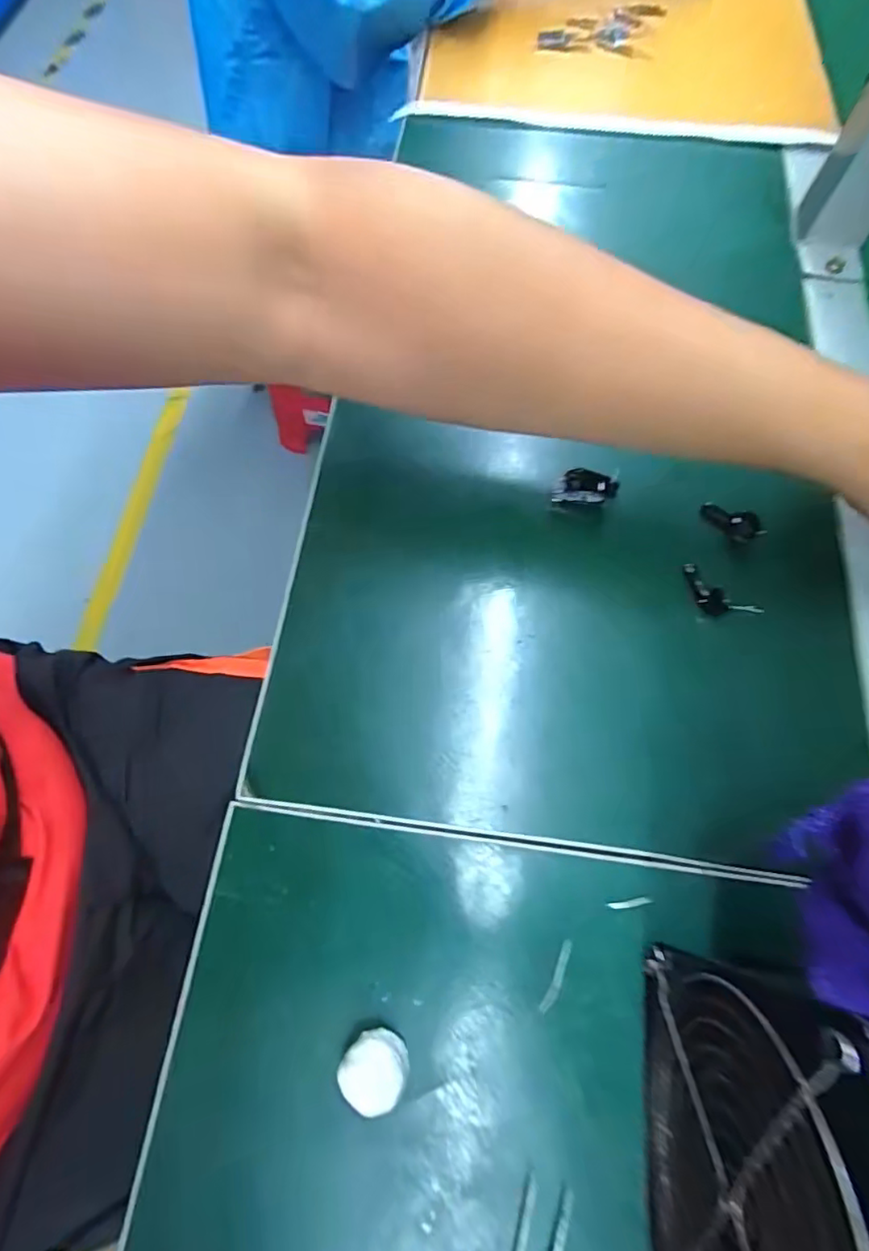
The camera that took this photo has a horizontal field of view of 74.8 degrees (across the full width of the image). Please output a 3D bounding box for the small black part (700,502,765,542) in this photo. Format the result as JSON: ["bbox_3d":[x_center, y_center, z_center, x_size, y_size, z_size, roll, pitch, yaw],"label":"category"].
[{"bbox_3d":[0.165,-0.058,0.315,0.034,0.013,0.010,34,71,25],"label":"small black part"}]

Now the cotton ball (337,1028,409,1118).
[{"bbox_3d":[-0.023,0.172,0.221,0.026,0.013,0.025,1,69,-3],"label":"cotton ball"}]

